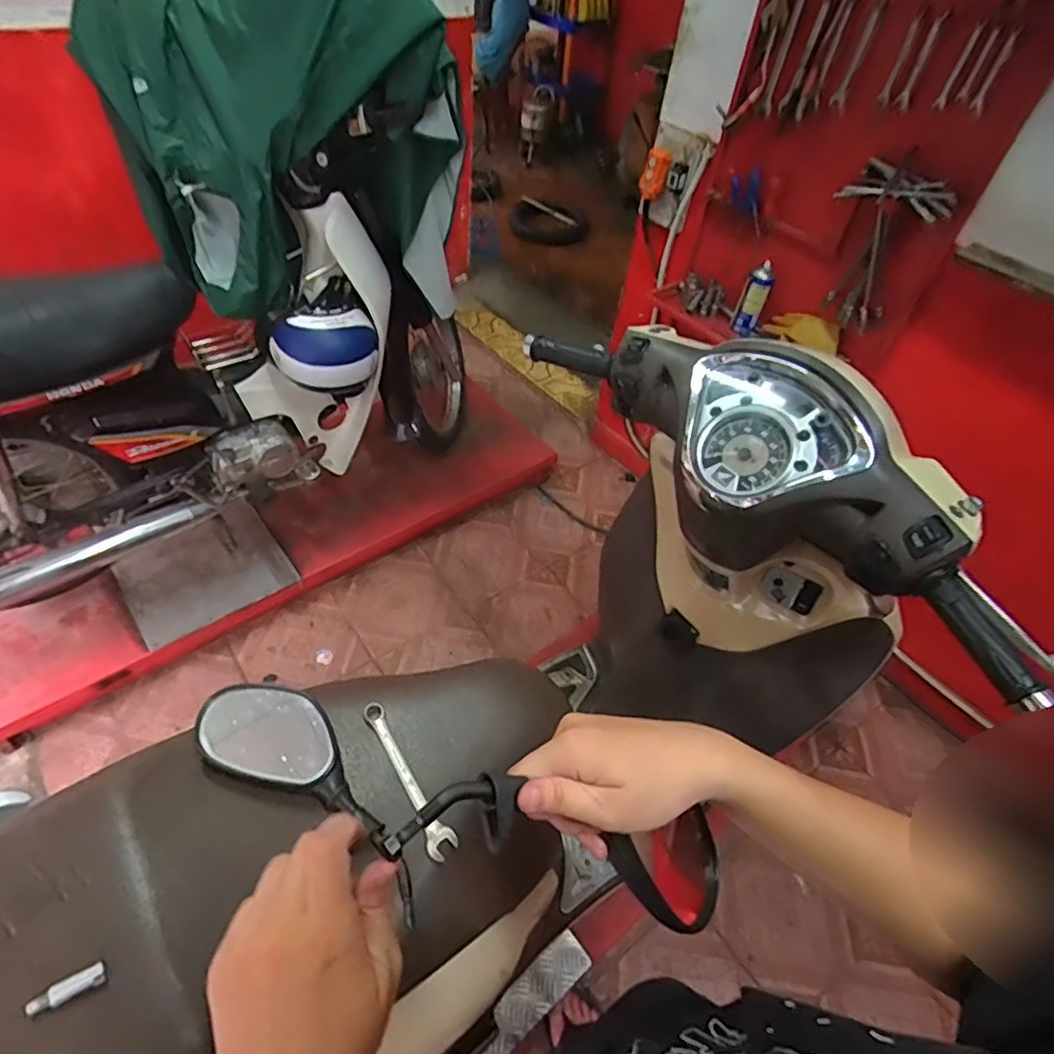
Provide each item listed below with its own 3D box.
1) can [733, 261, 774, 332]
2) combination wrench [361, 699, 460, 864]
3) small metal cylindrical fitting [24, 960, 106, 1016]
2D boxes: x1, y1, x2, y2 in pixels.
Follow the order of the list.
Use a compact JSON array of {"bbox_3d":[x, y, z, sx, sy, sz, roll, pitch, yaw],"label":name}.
[{"bbox_3d":[0.585,-0.583,1.589,0.064,0.166,0.069,18,49,9],"label":"can"},{"bbox_3d":[-0.123,0.252,0.628,0.027,0.016,0.174,-24,55,-25],"label":"combination wrench"},{"bbox_3d":[-0.334,0.337,0.448,0.045,0.015,0.014,-19,53,-22],"label":"small metal cylindrical fitting"}]

